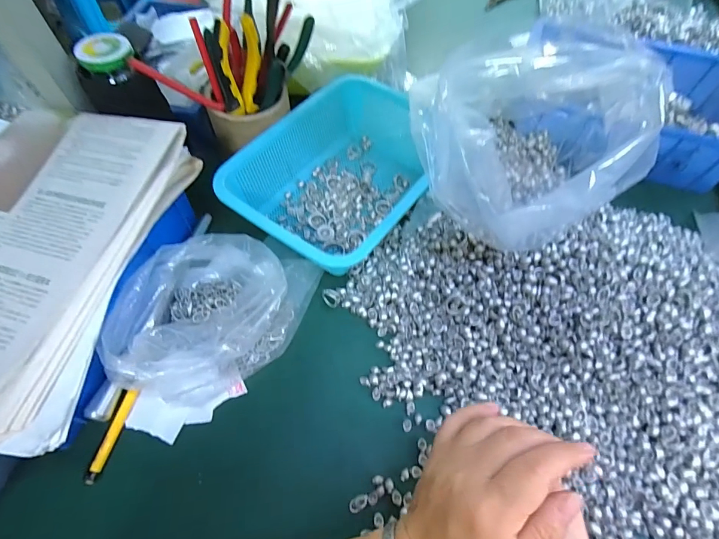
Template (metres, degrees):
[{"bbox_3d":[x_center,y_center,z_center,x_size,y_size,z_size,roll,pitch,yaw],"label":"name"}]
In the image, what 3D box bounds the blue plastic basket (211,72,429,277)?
[{"bbox_3d":[-0.020,-0.119,0.467,0.190,0.078,0.258,27,66,18],"label":"blue plastic basket"}]

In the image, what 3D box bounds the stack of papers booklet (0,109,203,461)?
[{"bbox_3d":[-0.299,-0.015,0.319,0.233,0.041,0.288,6,59,2],"label":"stack of papers booklet"}]

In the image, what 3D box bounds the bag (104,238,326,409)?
[{"bbox_3d":[-0.132,0.042,0.375,0.166,0.091,0.151,-5,60,1],"label":"bag"}]

